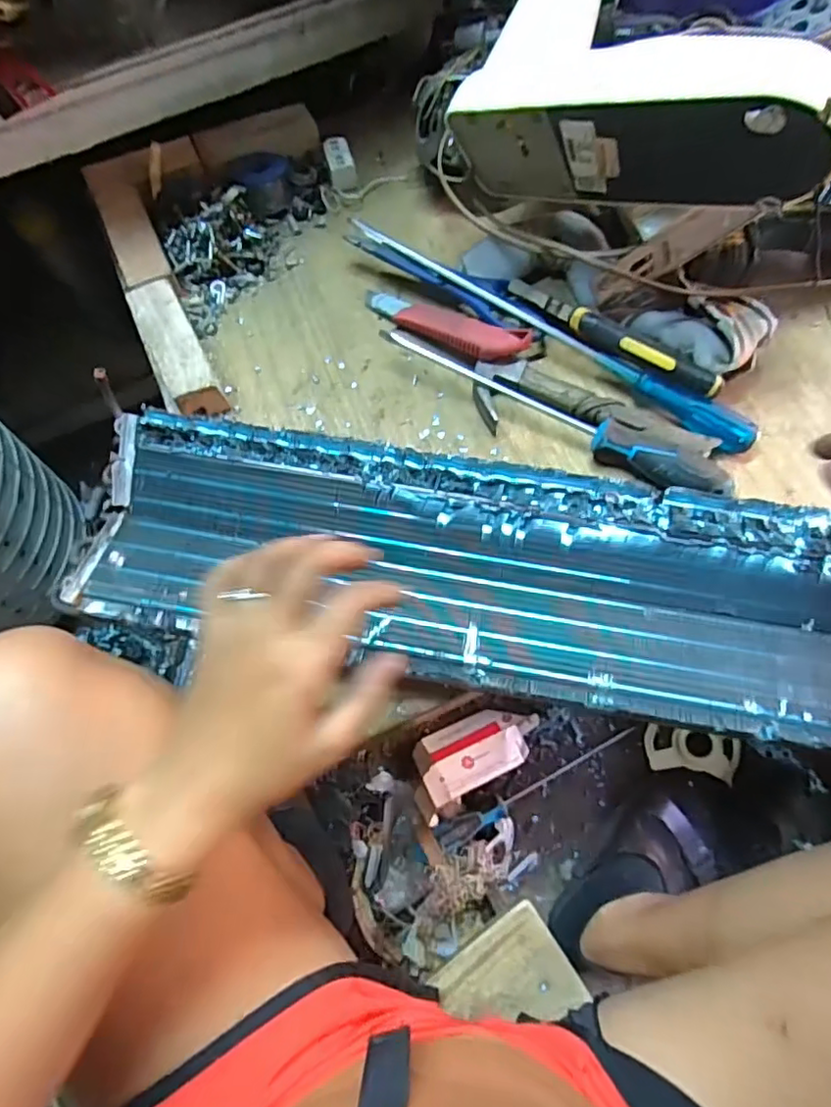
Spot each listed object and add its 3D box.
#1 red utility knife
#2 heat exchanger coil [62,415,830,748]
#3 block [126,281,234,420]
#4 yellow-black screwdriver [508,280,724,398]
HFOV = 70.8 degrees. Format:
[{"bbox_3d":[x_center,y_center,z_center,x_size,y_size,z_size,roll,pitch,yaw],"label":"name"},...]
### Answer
[{"bbox_3d":[0.023,-0.200,0.511,0.157,0.017,0.037,28,72,23],"label":"red utility knife"},{"bbox_3d":[0.051,0.018,0.411,0.583,0.036,0.168,10,70,5],"label":"heat exchanger coil"},{"bbox_3d":[-0.204,-0.172,0.502,0.043,0.042,0.124,-25,71,-9],"label":"block"},{"bbox_3d":[0.162,-0.183,0.486,0.193,0.022,0.032,31,73,11],"label":"yellow-black screwdriver"}]

